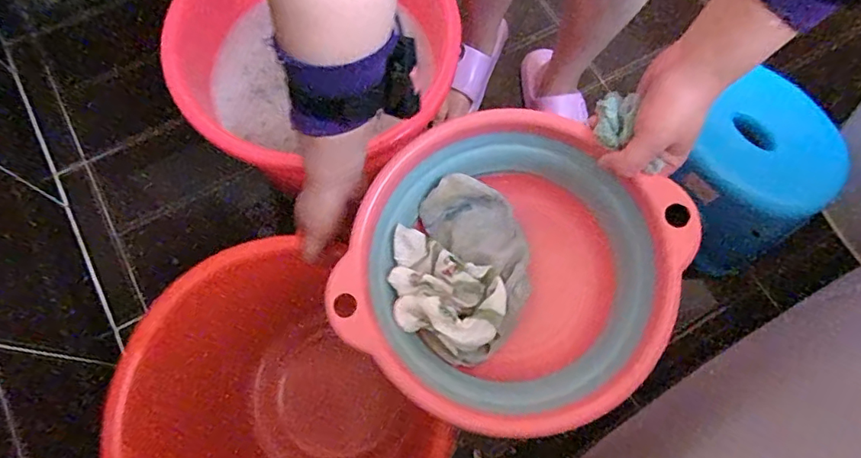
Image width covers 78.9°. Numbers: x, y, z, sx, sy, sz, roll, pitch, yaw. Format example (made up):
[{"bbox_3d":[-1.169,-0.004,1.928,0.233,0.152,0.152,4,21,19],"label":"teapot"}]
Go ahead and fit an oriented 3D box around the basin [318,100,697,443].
[{"bbox_3d":[0.064,0.046,0.473,0.261,0.142,0.249,0,67,0],"label":"basin"}]

